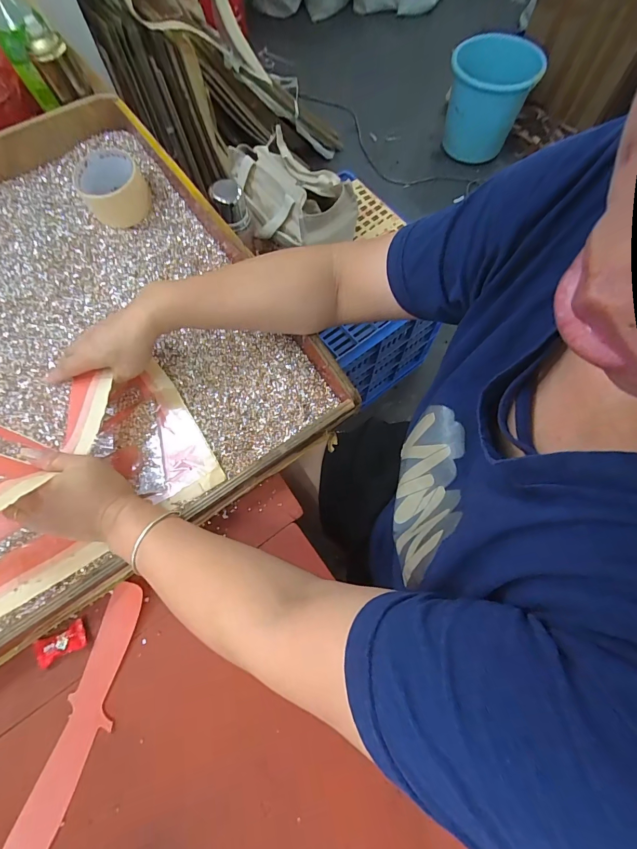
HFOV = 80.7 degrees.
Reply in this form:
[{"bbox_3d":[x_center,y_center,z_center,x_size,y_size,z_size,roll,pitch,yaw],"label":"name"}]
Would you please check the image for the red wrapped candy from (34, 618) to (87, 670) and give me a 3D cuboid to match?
[{"bbox_3d":[-0.256,0.216,0.369,0.048,0.014,0.027,-25,74,-8],"label":"red wrapped candy"}]

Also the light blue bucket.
[{"bbox_3d":[0.606,-1.173,1.393,0.287,0.297,0.279,0,70,0],"label":"light blue bucket"}]

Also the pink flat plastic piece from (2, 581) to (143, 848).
[{"bbox_3d":[-0.222,0.275,0.355,0.043,0.004,0.228,15,73,5],"label":"pink flat plastic piece"}]

